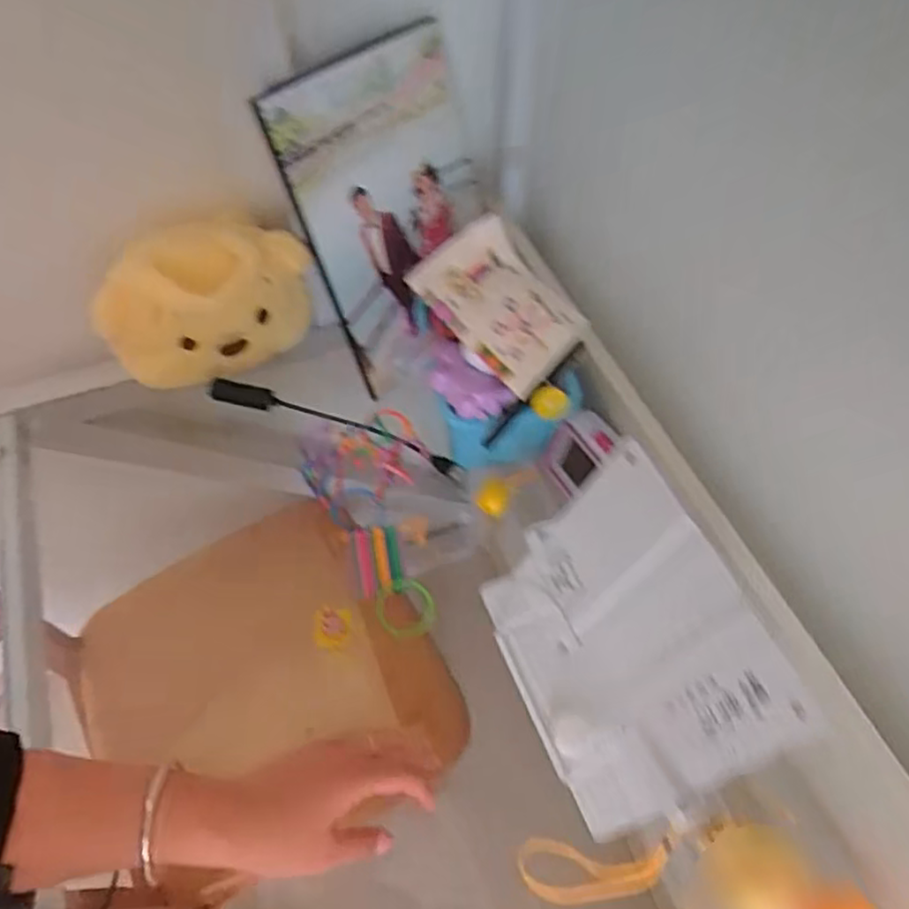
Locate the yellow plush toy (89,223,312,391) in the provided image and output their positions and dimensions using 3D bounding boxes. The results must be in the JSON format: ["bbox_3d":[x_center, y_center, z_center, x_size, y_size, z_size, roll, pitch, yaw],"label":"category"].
[{"bbox_3d":[-0.224,-0.138,0.642,0.183,0.160,0.064,-33,62,-21],"label":"yellow plush toy"}]

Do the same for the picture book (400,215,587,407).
[{"bbox_3d":[0.041,-0.127,0.582,0.140,0.026,0.096,45,80,-6],"label":"picture book"}]

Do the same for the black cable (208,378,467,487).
[{"bbox_3d":[-0.112,-0.028,0.667,0.258,0.040,0.031,16,57,10],"label":"black cable"}]

